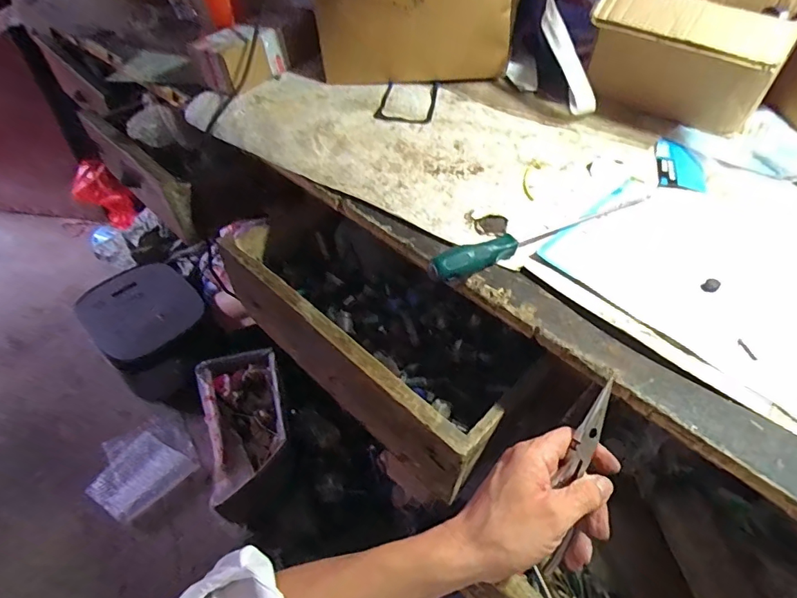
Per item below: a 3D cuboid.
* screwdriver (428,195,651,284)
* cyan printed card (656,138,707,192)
[{"bbox_3d":[0.153,-0.072,0.477,0.281,0.023,0.023,-22,55,-20],"label":"screwdriver"},{"bbox_3d":[0.350,-0.167,0.578,0.052,0.007,0.105,15,51,9],"label":"cyan printed card"}]

